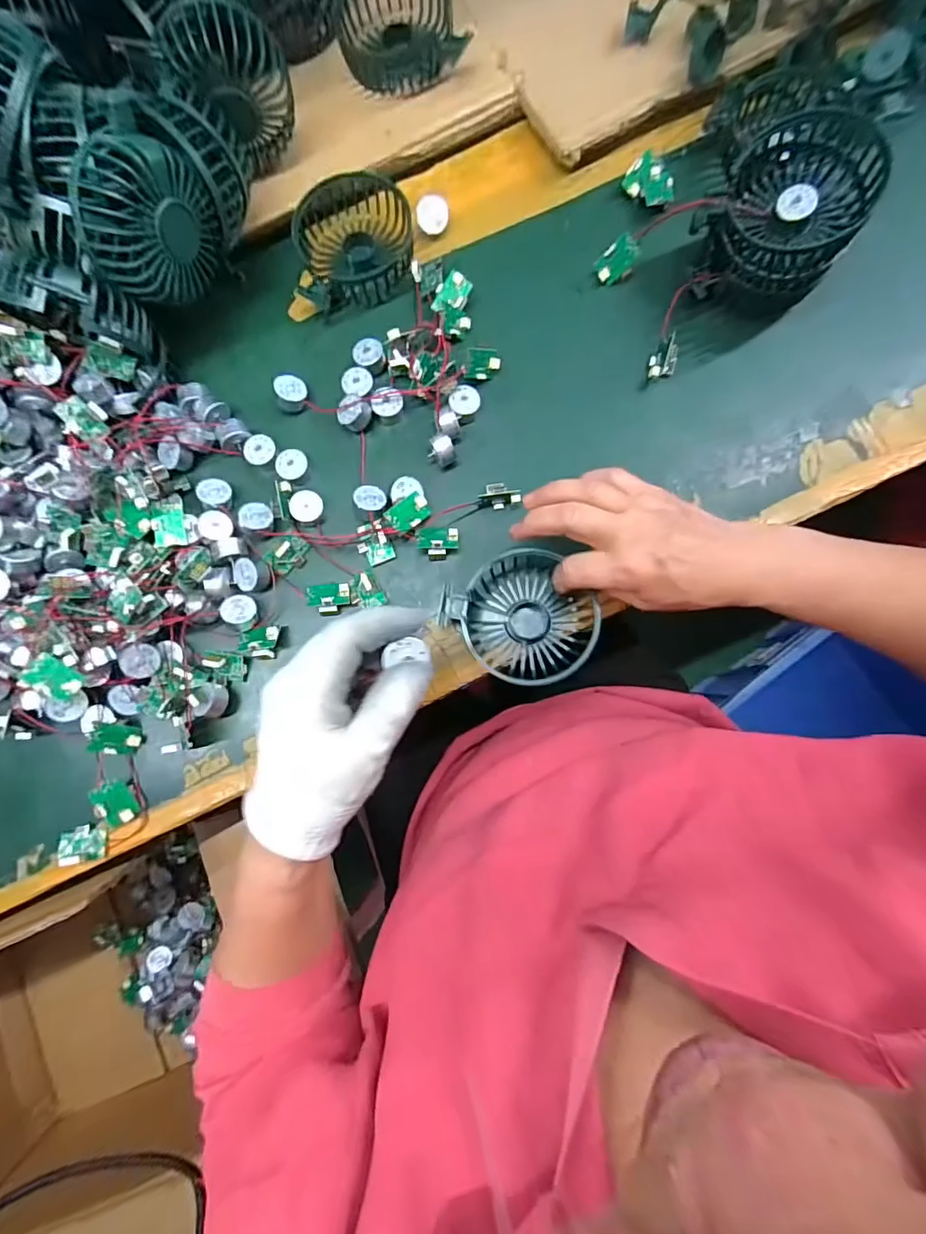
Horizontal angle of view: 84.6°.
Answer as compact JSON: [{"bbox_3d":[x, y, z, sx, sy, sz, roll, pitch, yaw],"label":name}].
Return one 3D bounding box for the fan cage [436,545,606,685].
[{"bbox_3d":[0.041,0.000,0.344,0.081,0.032,0.091,-44,84,-3],"label":"fan cage"}]

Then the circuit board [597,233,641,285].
[{"bbox_3d":[0.117,-0.266,0.381,0.031,0.006,0.025,-22,123,36],"label":"circuit board"}]

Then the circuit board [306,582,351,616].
[{"bbox_3d":[-0.095,-0.012,0.359,0.029,0.008,0.022,-6,89,-1],"label":"circuit board"}]

